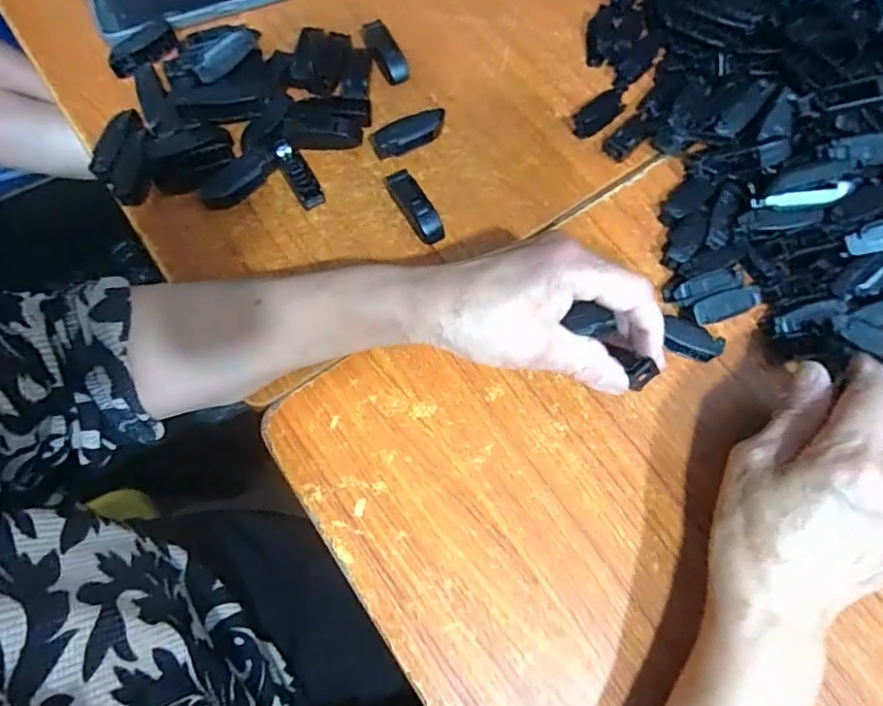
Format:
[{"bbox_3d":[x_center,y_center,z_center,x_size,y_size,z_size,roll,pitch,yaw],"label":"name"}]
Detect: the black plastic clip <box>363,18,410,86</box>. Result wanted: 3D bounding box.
[{"bbox_3d":[-0.045,-0.233,0.428,0.020,0.011,0.056,-22,73,-9],"label":"black plastic clip"}]

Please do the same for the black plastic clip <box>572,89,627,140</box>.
[{"bbox_3d":[0.116,-0.176,0.406,0.045,0.016,0.019,-39,76,-14],"label":"black plastic clip"}]

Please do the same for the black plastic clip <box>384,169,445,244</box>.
[{"bbox_3d":[-0.018,-0.100,0.380,0.019,0.014,0.057,-32,75,-12],"label":"black plastic clip"}]

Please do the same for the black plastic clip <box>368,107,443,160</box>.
[{"bbox_3d":[-0.023,-0.156,0.396,0.054,0.015,0.017,-24,73,-10],"label":"black plastic clip"}]

